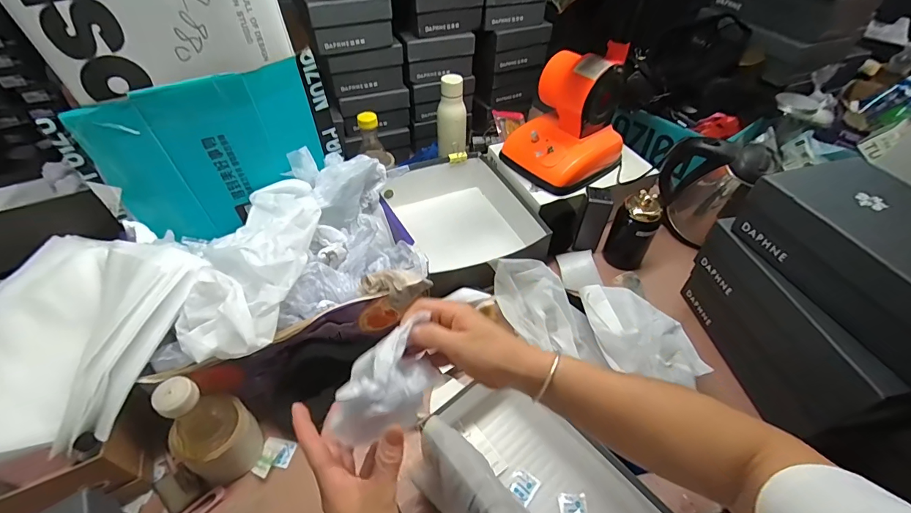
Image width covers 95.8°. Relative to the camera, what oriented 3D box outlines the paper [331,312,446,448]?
[{"bbox_3d":[-0.059,0.112,0.368,0.069,0.041,0.108,19,49,15],"label":"paper"}]

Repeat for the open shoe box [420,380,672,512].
[{"bbox_3d":[0.119,0.291,0.508,0.156,0.095,0.302,-29,55,-26],"label":"open shoe box"}]

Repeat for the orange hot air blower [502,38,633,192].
[{"bbox_3d":[0.223,-0.271,0.805,0.197,0.199,0.178,-31,56,-27],"label":"orange hot air blower"}]

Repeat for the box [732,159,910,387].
[{"bbox_3d":[0.566,-0.007,0.526,0.216,0.105,0.320,-12,49,-13],"label":"box"}]

